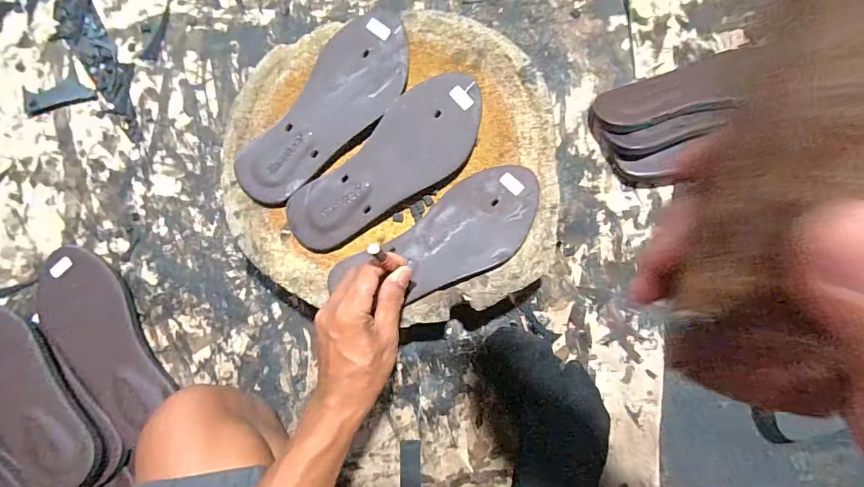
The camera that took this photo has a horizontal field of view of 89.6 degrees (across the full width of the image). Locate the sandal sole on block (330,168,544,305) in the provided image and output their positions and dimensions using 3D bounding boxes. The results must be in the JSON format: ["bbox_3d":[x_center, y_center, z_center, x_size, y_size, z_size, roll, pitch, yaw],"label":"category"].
[{"bbox_3d":[0.016,-0.001,0.459,0.226,0.012,0.089,-32,84,-6],"label":"sandal sole on block"}]

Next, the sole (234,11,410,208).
[{"bbox_3d":[-0.111,-0.144,0.473,0.085,0.021,0.240,38,85,5],"label":"sole"}]

